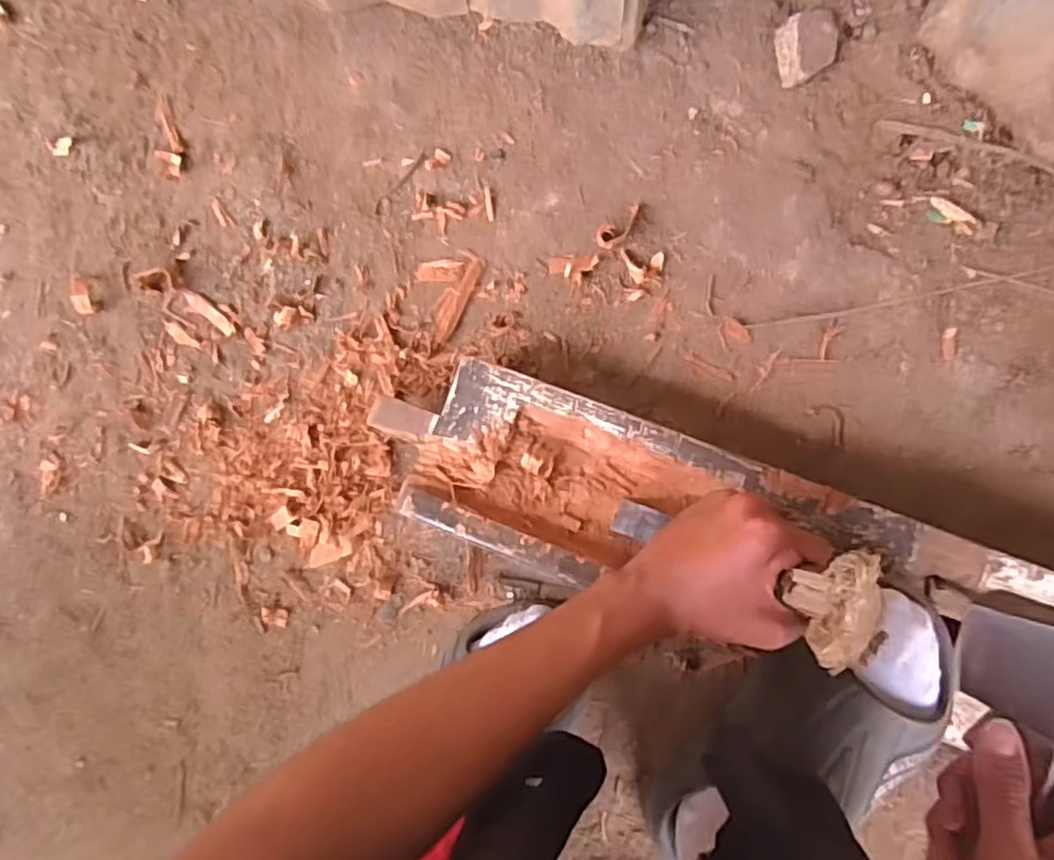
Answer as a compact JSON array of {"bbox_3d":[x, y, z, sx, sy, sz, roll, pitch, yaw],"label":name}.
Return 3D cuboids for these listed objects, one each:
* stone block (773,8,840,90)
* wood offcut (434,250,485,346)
[{"bbox_3d":[0.240,-0.323,0.574,0.058,0.024,0.051,-16,86,6],"label":"stone block"},{"bbox_3d":[-0.064,-0.118,0.607,0.024,0.005,0.083,27,91,7],"label":"wood offcut"}]

